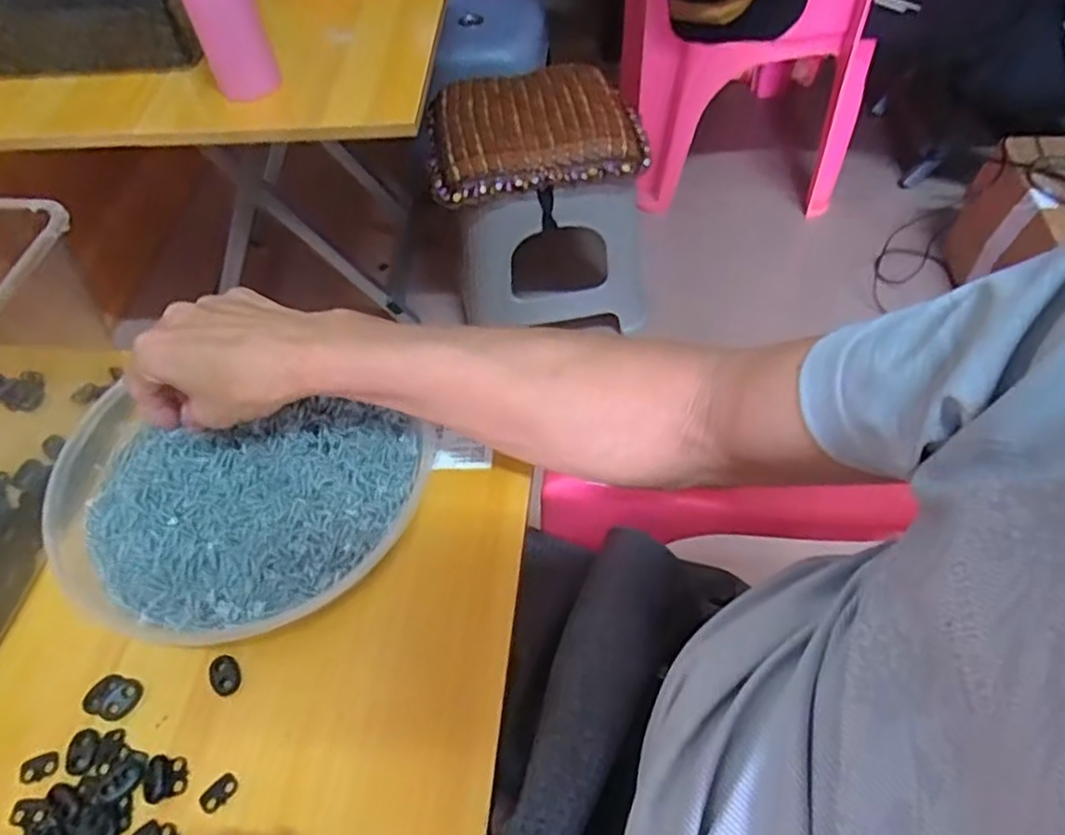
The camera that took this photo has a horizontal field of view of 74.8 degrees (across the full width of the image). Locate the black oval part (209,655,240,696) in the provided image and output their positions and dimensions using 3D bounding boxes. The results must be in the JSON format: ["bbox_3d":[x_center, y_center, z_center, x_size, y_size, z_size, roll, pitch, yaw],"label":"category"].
[{"bbox_3d":[-0.168,0.141,0.382,0.015,0.004,0.021,-22,56,-12],"label":"black oval part"}]

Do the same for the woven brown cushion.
[{"bbox_3d":[-0.002,-0.418,1.007,0.301,0.051,0.246,-9,54,-3],"label":"woven brown cushion"}]

